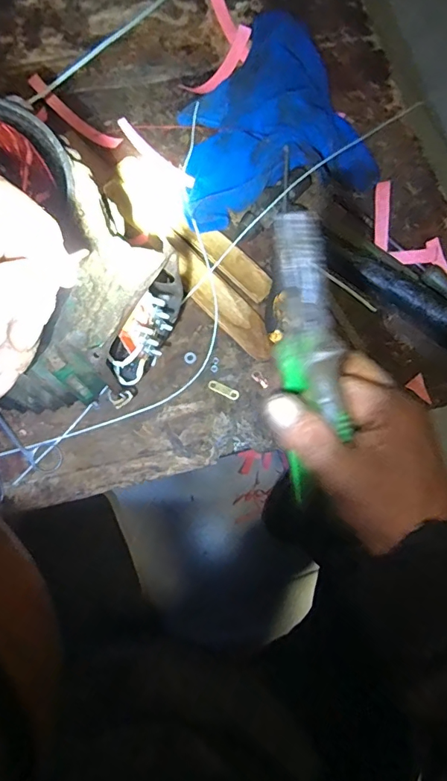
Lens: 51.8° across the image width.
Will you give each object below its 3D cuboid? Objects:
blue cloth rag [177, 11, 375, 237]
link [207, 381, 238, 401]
[{"bbox_3d":[0.035,-0.351,0.568,0.241,0.042,0.282,-19,74,-6],"label":"blue cloth rag"},{"bbox_3d":[0.000,-0.001,0.493,0.034,0.004,0.011,23,74,7],"label":"link"}]

